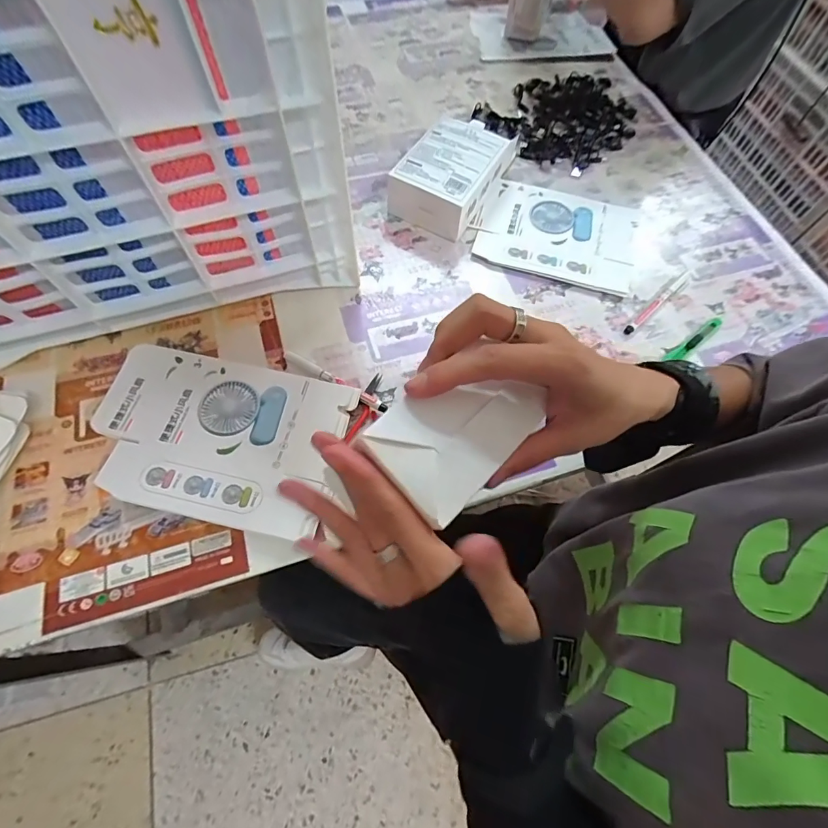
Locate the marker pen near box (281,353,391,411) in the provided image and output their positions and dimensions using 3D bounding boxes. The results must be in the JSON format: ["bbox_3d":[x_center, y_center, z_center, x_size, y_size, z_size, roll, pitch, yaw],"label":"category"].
[{"bbox_3d":[-0.090,-0.038,0.482,0.137,0.010,0.017,28,66,10],"label":"marker pen near box"}]

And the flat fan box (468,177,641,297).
[{"bbox_3d":[0.200,-0.257,0.605,0.226,0.021,0.168,15,62,5],"label":"flat fan box"}]

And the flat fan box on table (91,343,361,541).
[{"bbox_3d":[-0.207,0.019,0.443,0.257,0.017,0.167,13,62,4],"label":"flat fan box on table"}]

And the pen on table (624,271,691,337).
[{"bbox_3d":[0.321,-0.145,0.553,0.150,0.013,0.013,-39,72,-19],"label":"pen on table"}]

